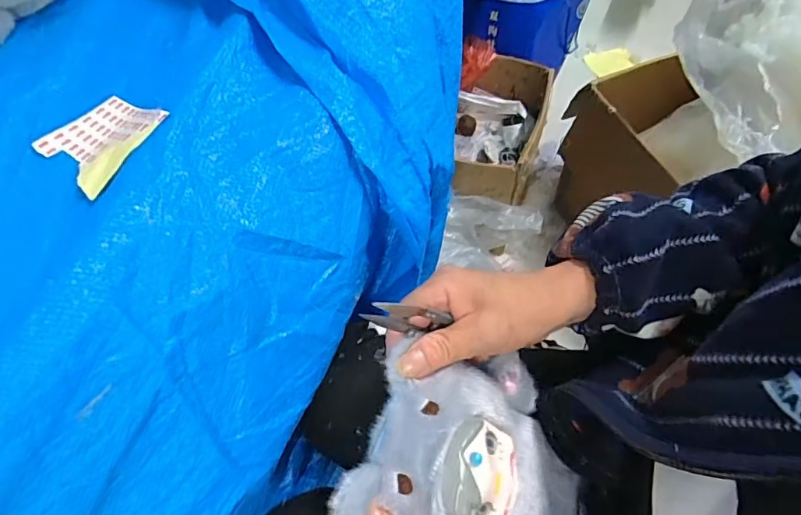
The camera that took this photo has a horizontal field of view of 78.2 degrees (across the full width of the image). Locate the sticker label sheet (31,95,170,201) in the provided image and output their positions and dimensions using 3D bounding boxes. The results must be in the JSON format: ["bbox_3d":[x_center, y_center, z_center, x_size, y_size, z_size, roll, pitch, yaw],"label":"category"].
[{"bbox_3d":[-0.221,-0.090,0.365,0.104,0.013,0.074,27,67,35],"label":"sticker label sheet"}]

